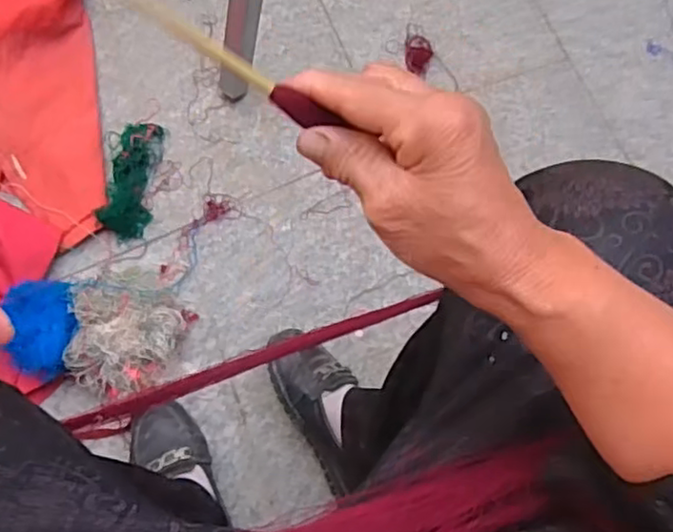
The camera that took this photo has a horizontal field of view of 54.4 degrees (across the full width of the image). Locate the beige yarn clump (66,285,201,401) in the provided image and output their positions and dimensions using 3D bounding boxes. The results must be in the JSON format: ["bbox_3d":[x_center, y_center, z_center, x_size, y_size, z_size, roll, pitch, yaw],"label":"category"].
[{"bbox_3d":[-0.247,0.089,0.764,0.123,0.075,0.118,12,72,1],"label":"beige yarn clump"}]

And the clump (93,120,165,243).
[{"bbox_3d":[-0.268,-0.118,0.869,0.060,0.036,0.160,11,73,1],"label":"clump"}]

